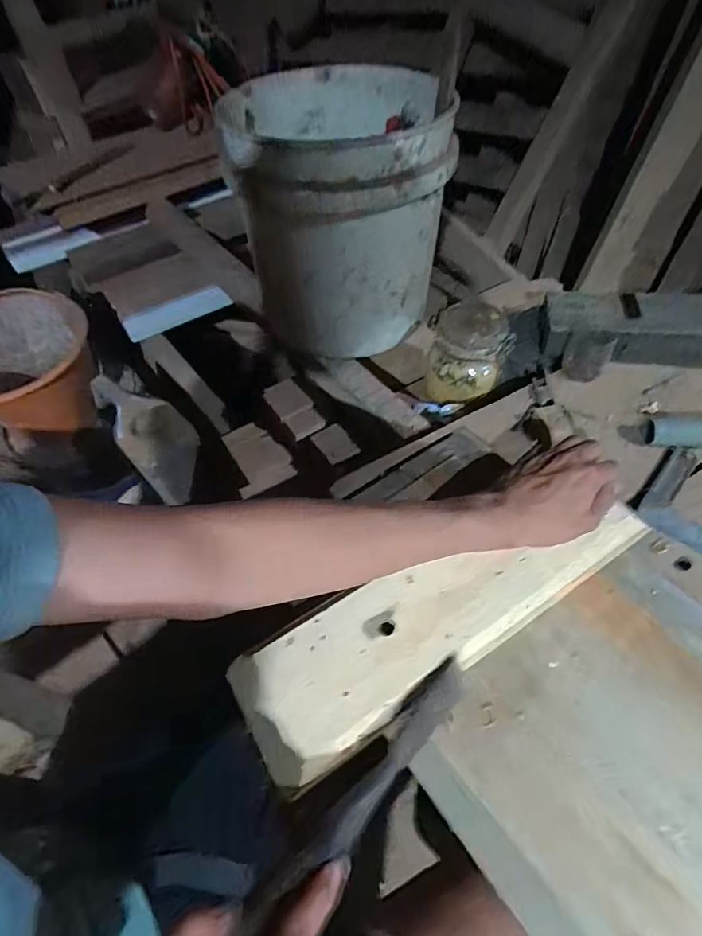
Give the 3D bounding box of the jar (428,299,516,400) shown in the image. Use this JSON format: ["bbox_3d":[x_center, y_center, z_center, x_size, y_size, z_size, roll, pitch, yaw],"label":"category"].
[{"bbox_3d":[0.167,-0.164,0.696,0.102,0.110,0.102,-1,50,2],"label":"jar"}]

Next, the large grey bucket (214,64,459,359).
[{"bbox_3d":[-0.014,-0.341,0.674,0.260,0.284,0.263,-5,50,-1],"label":"large grey bucket"}]

